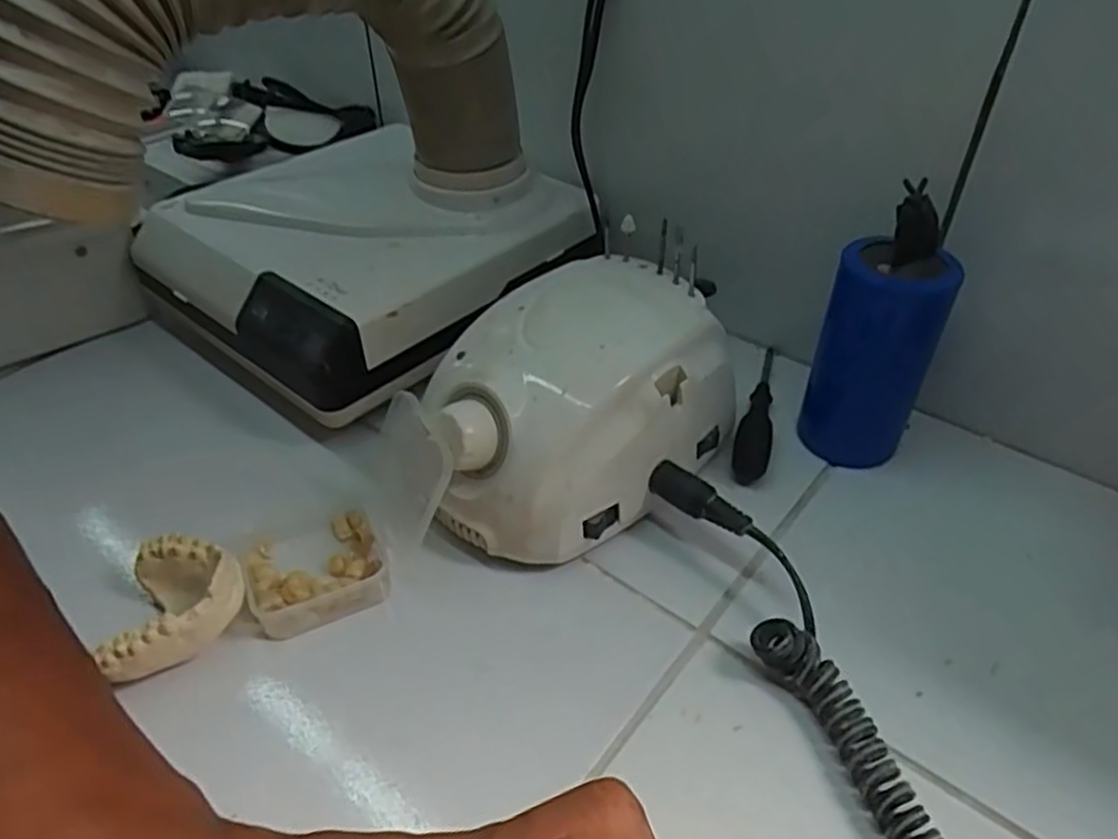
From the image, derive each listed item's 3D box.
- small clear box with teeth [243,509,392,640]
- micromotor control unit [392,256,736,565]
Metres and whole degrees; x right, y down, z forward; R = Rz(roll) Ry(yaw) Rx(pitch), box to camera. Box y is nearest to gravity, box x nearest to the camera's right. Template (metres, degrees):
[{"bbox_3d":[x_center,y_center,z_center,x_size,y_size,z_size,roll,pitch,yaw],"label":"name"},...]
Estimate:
[{"bbox_3d":[-0.102,0.063,0.318,0.053,0.021,0.052,-17,43,-19],"label":"small clear box with teeth"},{"bbox_3d":[-0.001,-0.001,0.340,0.101,0.084,0.147,31,49,31],"label":"micromotor control unit"}]

